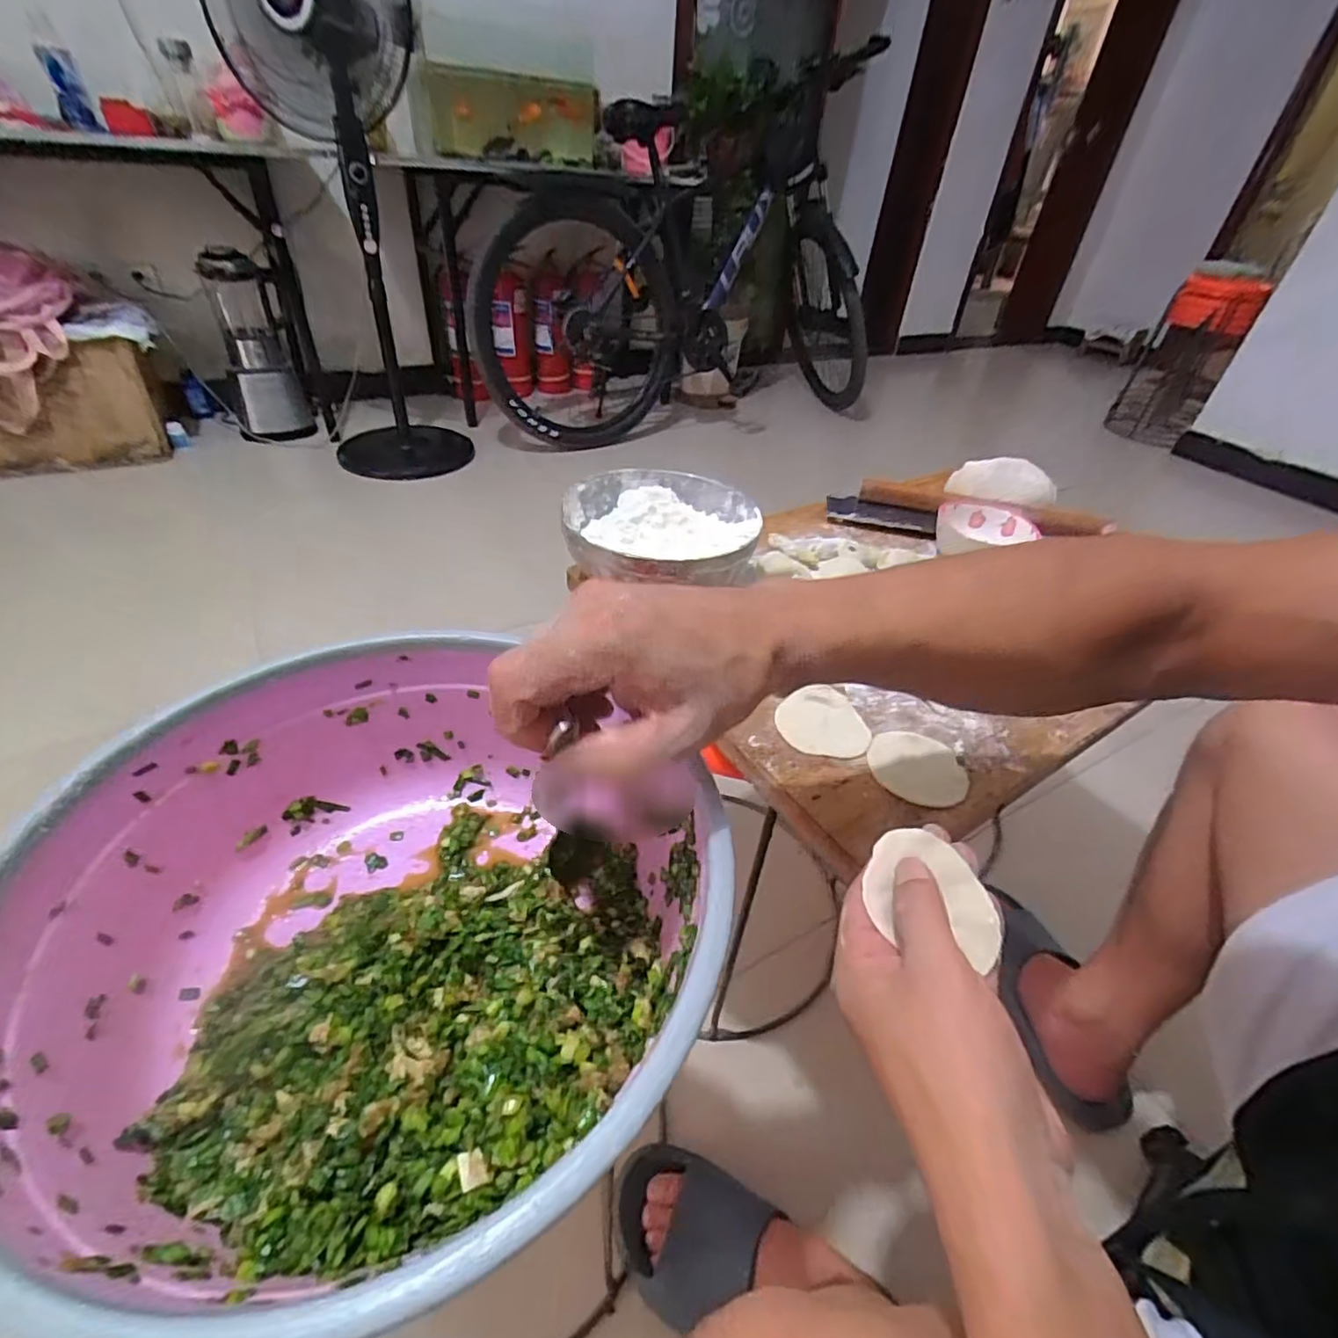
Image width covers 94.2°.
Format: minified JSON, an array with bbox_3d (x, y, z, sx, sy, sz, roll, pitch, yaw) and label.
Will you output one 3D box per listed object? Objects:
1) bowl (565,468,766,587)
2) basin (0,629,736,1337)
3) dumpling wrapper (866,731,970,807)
[{"bbox_3d":[-0.006,-0.119,0.544,0.163,0.052,0.167,2,41,-5],"label":"bowl"},{"bbox_3d":[-0.127,0.117,0.290,0.280,0.109,0.264,4,41,-3],"label":"basin"},{"bbox_3d":[0.169,0.067,0.424,0.064,0.004,0.060,7,41,1],"label":"dumpling wrapper"}]

